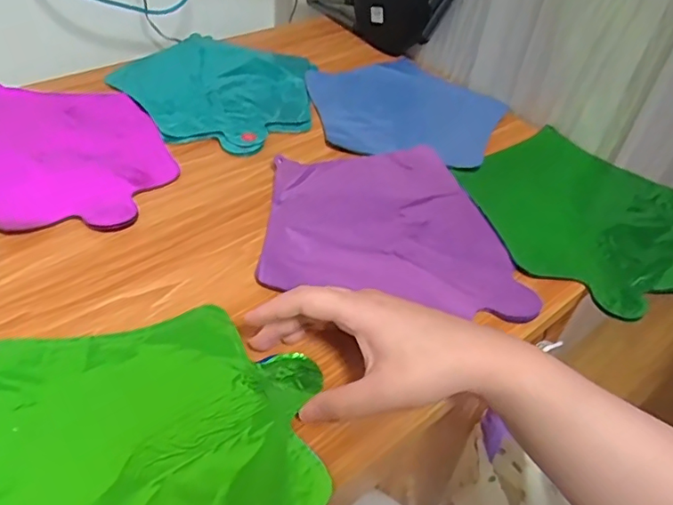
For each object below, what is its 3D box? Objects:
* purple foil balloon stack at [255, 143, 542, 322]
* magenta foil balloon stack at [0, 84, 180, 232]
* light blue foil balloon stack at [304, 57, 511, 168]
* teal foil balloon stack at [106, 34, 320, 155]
[{"bbox_3d":[0.049,-0.032,0.505,0.216,0.020,0.192,6,43,-2],"label":"purple foil balloon stack"},{"bbox_3d":[-0.262,-0.101,0.546,0.172,0.011,0.250,-22,50,-28],"label":"magenta foil balloon stack"},{"bbox_3d":[0.077,-0.174,0.670,0.224,0.018,0.229,22,45,15],"label":"light blue foil balloon stack"},{"bbox_3d":[-0.137,-0.192,0.657,0.224,0.007,0.229,14,43,7],"label":"teal foil balloon stack"}]

